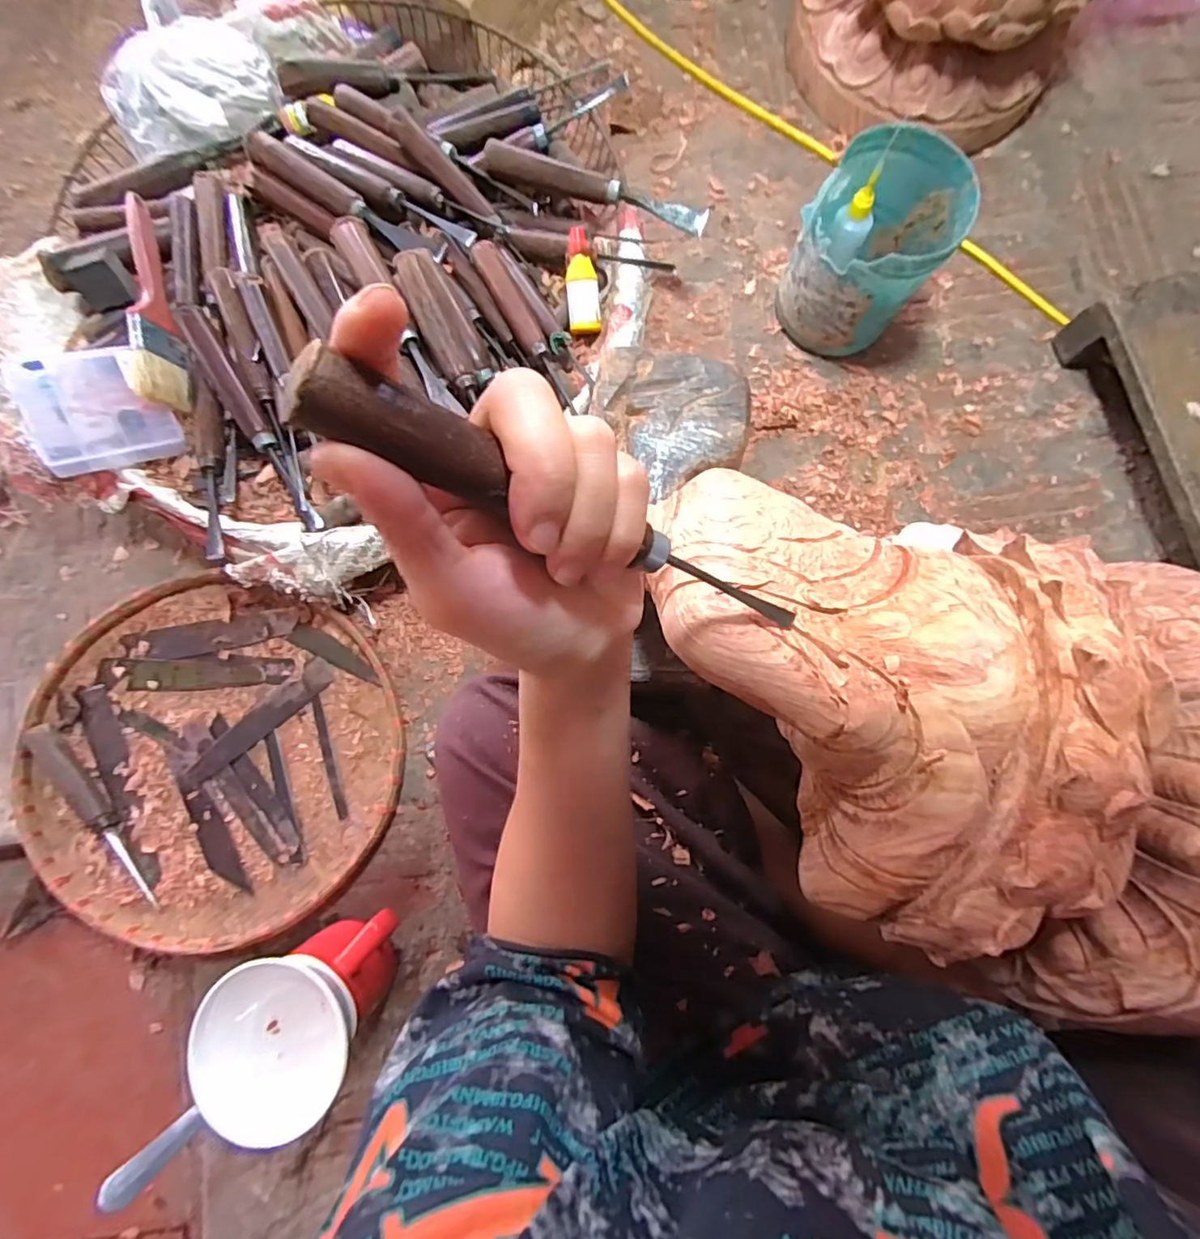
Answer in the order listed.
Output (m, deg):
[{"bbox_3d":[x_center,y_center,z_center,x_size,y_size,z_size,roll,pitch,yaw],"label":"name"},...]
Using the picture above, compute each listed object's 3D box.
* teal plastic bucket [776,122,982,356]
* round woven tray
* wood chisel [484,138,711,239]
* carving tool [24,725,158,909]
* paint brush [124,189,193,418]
[{"bbox_3d":[0.213,-0.292,0.455,0.100,0.115,0.111,37,84,5],"label":"teal plastic bucket"},{"bbox_3d":[-0.305,0.114,0.456,0.283,0.038,0.274,0,83,0],"label":"round woven tray"},{"bbox_3d":[-0.004,-0.344,0.450,0.183,0.017,0.022,22,82,2],"label":"wood chisel"},{"bbox_3d":[-0.396,0.152,0.439,0.024,0.021,0.163,-37,84,-4],"label":"carving tool"},{"bbox_3d":[-0.344,-0.238,0.426,0.033,0.028,0.178,-16,82,-3],"label":"paint brush"}]

